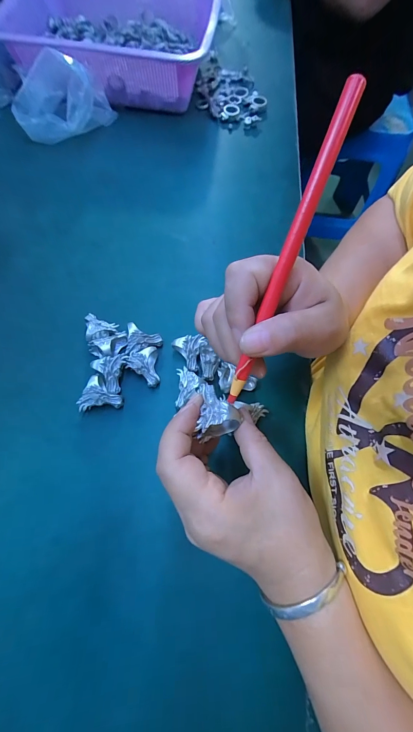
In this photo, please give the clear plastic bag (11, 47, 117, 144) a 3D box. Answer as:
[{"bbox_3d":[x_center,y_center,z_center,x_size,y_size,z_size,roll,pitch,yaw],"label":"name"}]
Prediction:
[{"bbox_3d":[-0.194,-0.363,0.402,0.127,0.079,0.055,-20,69,-11],"label":"clear plastic bag"}]

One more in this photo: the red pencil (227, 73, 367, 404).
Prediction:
[{"bbox_3d":[0.042,-0.053,0.160,0.011,0.006,0.166,22,109,6],"label":"red pencil"}]

